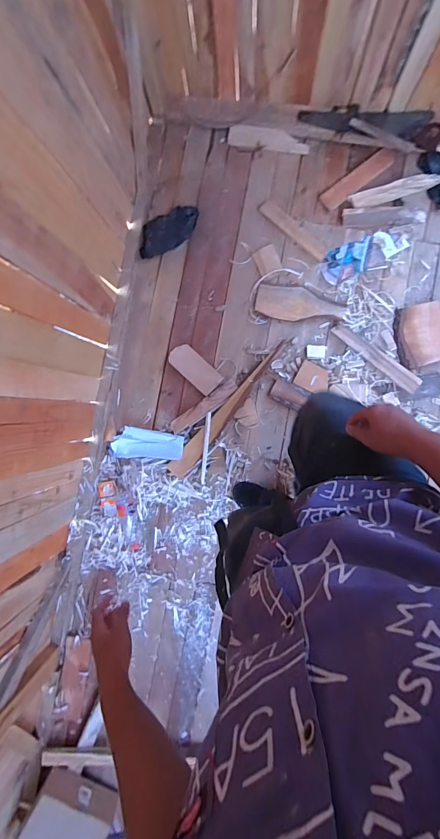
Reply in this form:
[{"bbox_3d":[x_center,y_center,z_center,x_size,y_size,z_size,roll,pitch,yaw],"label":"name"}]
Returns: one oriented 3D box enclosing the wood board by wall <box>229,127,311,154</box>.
[{"bbox_3d":[0.181,-1.050,1.384,0.301,0.020,0.073,13,89,6],"label":"wood board by wall"}]

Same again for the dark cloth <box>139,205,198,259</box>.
[{"bbox_3d":[-0.194,-0.701,1.374,0.254,0.058,0.127,-27,86,4],"label":"dark cloth"}]

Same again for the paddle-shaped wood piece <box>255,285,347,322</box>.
[{"bbox_3d":[0.295,-0.424,1.348,0.320,0.011,0.123,3,88,5],"label":"paddle-shaped wood piece"}]

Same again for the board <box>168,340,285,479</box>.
[{"bbox_3d":[0.036,-0.032,1.339,0.068,0.019,0.607,42,87,2],"label":"board"}]

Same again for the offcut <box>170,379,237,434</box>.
[{"bbox_3d":[-0.059,-0.046,1.347,0.278,0.016,0.055,-36,69,4],"label":"offcut"}]

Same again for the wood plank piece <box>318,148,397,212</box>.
[{"bbox_3d":[0.512,-0.888,1.360,0.312,0.021,0.077,-39,85,3],"label":"wood plank piece"}]

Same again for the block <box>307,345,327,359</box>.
[{"bbox_3d":[0.350,-0.244,1.333,0.070,0.009,0.046,4,88,6],"label":"block"}]

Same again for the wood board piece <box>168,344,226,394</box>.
[{"bbox_3d":[-0.094,-0.190,1.365,0.213,0.015,0.096,44,92,5],"label":"wood board piece"}]

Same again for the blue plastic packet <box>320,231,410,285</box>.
[{"bbox_3d":[0.523,-0.601,1.346,0.320,0.019,0.119,-22,86,4],"label":"blue plastic packet"}]

